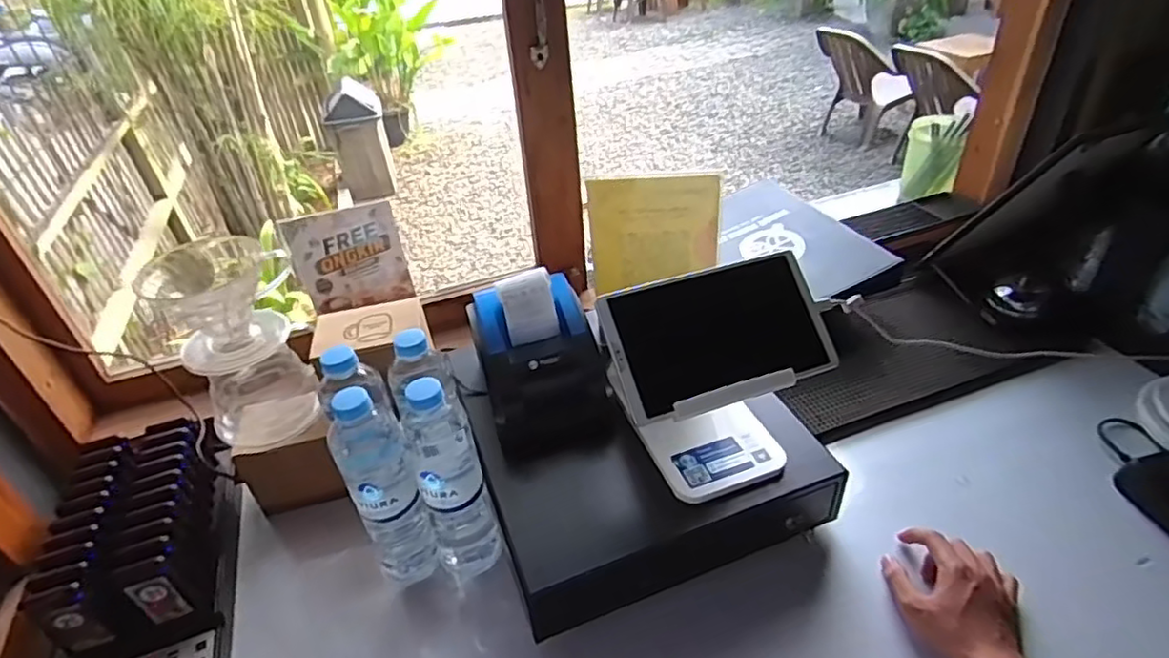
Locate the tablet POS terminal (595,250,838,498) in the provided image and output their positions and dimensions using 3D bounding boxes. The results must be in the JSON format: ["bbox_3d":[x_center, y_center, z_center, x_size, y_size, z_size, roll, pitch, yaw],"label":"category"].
[{"bbox_3d":[0.131,0.047,0.618,0.206,0.170,0.132,-15,38,-13],"label":"tablet POS terminal"}]

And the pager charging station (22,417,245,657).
[{"bbox_3d":[-0.447,0.232,0.638,0.144,0.105,0.274,-15,38,-14],"label":"pager charging station"}]

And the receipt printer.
[{"bbox_3d":[-0.047,0.034,0.687,0.122,0.132,0.161,-13,37,-11],"label":"receipt printer"}]

